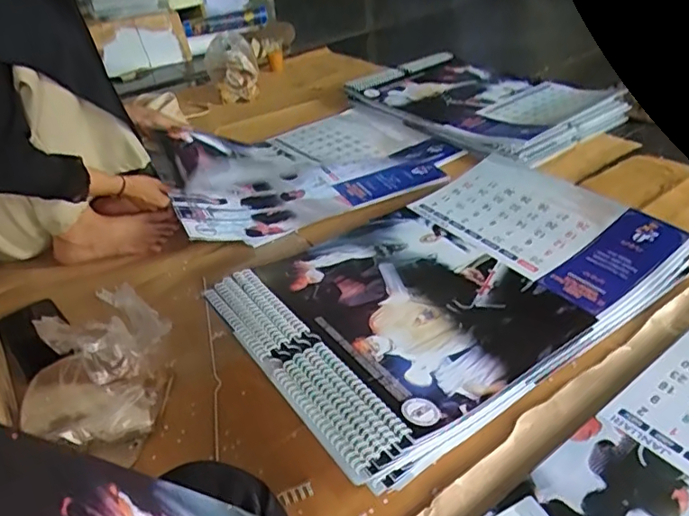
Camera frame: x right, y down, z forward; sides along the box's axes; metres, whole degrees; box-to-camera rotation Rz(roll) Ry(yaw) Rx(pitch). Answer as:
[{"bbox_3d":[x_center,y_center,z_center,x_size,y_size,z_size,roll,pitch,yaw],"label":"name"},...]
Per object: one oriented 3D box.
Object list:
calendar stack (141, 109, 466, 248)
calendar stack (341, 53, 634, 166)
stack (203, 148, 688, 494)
[{"bbox_3d":[-0.087,-0.227,1.148,0.570,0.110,0.418,-19,37,-19],"label":"calendar stack"},{"bbox_3d":[0.330,-0.399,1.386,0.409,0.050,0.606,-26,39,-27],"label":"calendar stack"},{"bbox_3d":[0.157,0.028,0.798,0.615,0.054,0.390,-25,41,-25],"label":"stack"}]

